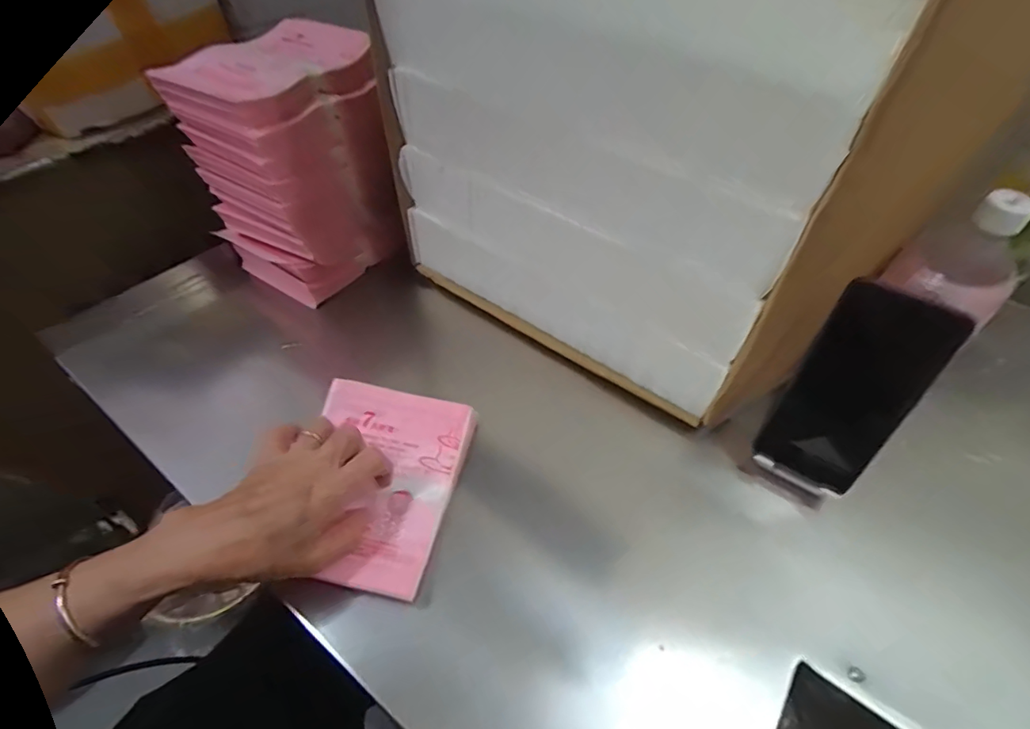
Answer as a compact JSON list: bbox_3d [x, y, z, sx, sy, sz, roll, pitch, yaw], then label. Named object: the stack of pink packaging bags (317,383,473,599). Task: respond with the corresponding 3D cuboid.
[{"bbox_3d":[-0.113,0.090,0.403,0.126,0.019,0.160,11,51,7],"label":"stack of pink packaging bags"}]

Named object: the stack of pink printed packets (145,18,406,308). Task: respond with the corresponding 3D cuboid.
[{"bbox_3d":[-0.216,-0.200,0.529,0.157,0.208,0.159,24,54,18],"label":"stack of pink printed packets"}]

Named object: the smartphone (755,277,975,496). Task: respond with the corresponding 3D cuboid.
[{"bbox_3d":[0.251,0.023,0.379,0.075,0.160,0.006,29,33,24],"label":"smartphone"}]

